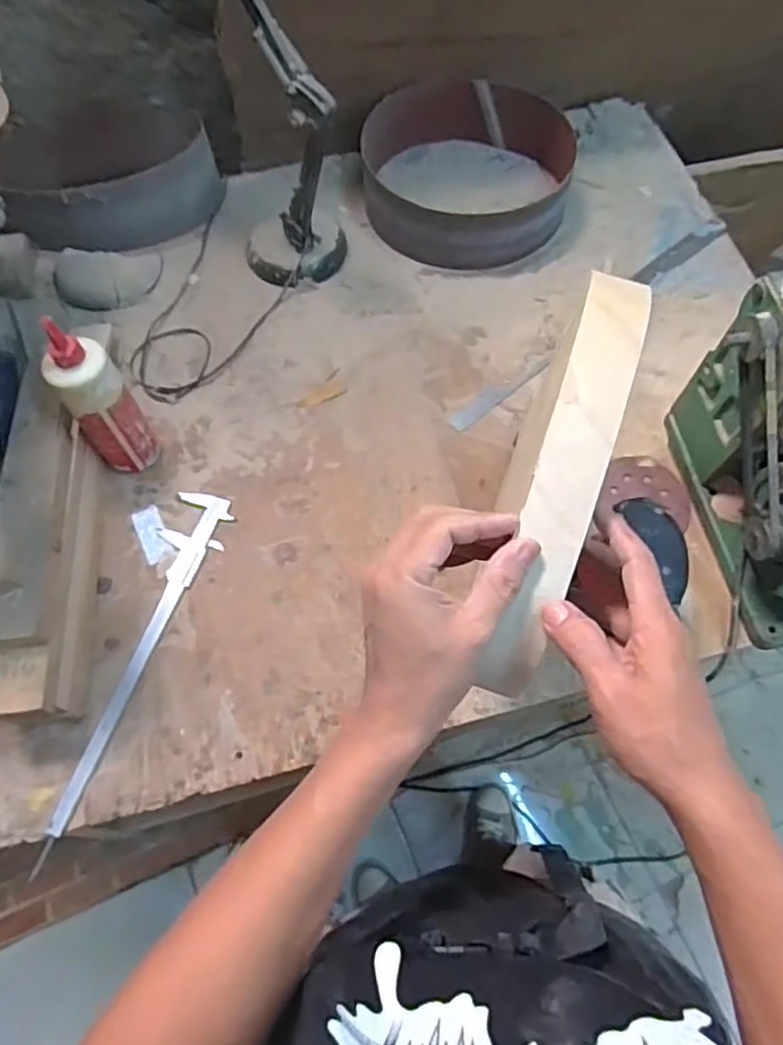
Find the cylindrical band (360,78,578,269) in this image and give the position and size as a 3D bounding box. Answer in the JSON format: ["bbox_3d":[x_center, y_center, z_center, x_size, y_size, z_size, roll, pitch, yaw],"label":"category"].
[{"bbox_3d":[0.113,-0.520,0.965,0.282,0.115,0.292,0,66,0],"label":"cylindrical band"}]

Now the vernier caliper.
[{"bbox_3d":[-0.276,0.151,0.739,0.068,0.009,0.414,13,67,6],"label":"vernier caliper"}]

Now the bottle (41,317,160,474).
[{"bbox_3d":[-0.322,-0.129,0.748,0.070,0.216,0.058,-38,71,-15],"label":"bottle"}]

